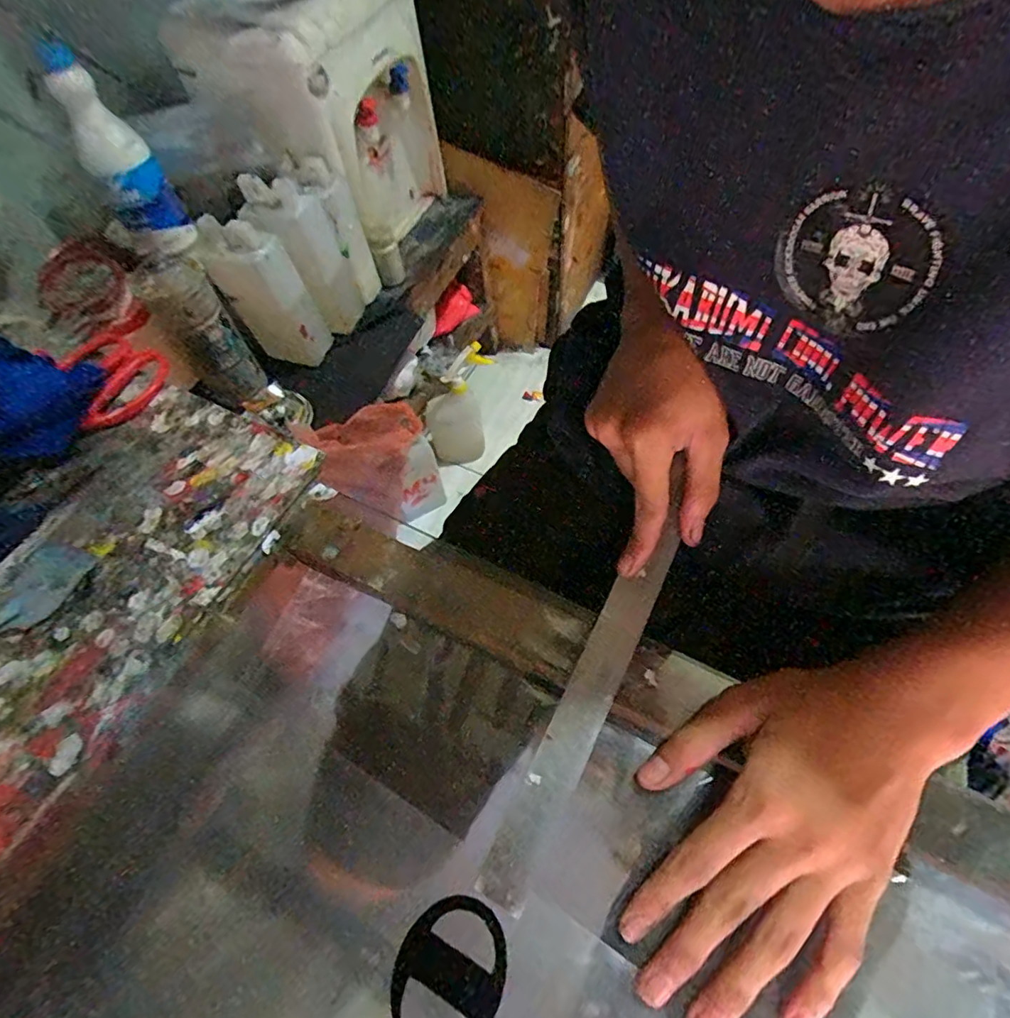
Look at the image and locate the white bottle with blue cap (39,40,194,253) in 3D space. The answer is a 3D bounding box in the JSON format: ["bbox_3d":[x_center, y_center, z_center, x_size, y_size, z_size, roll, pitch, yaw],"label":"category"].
[{"bbox_3d":[-0.458,-0.410,0.640,0.078,0.202,0.080,-29,63,-11],"label":"white bottle with blue cap"}]

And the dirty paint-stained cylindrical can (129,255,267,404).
[{"bbox_3d":[-0.395,-0.230,0.702,0.081,0.183,0.071,-36,65,-14],"label":"dirty paint-stained cylindrical can"}]

